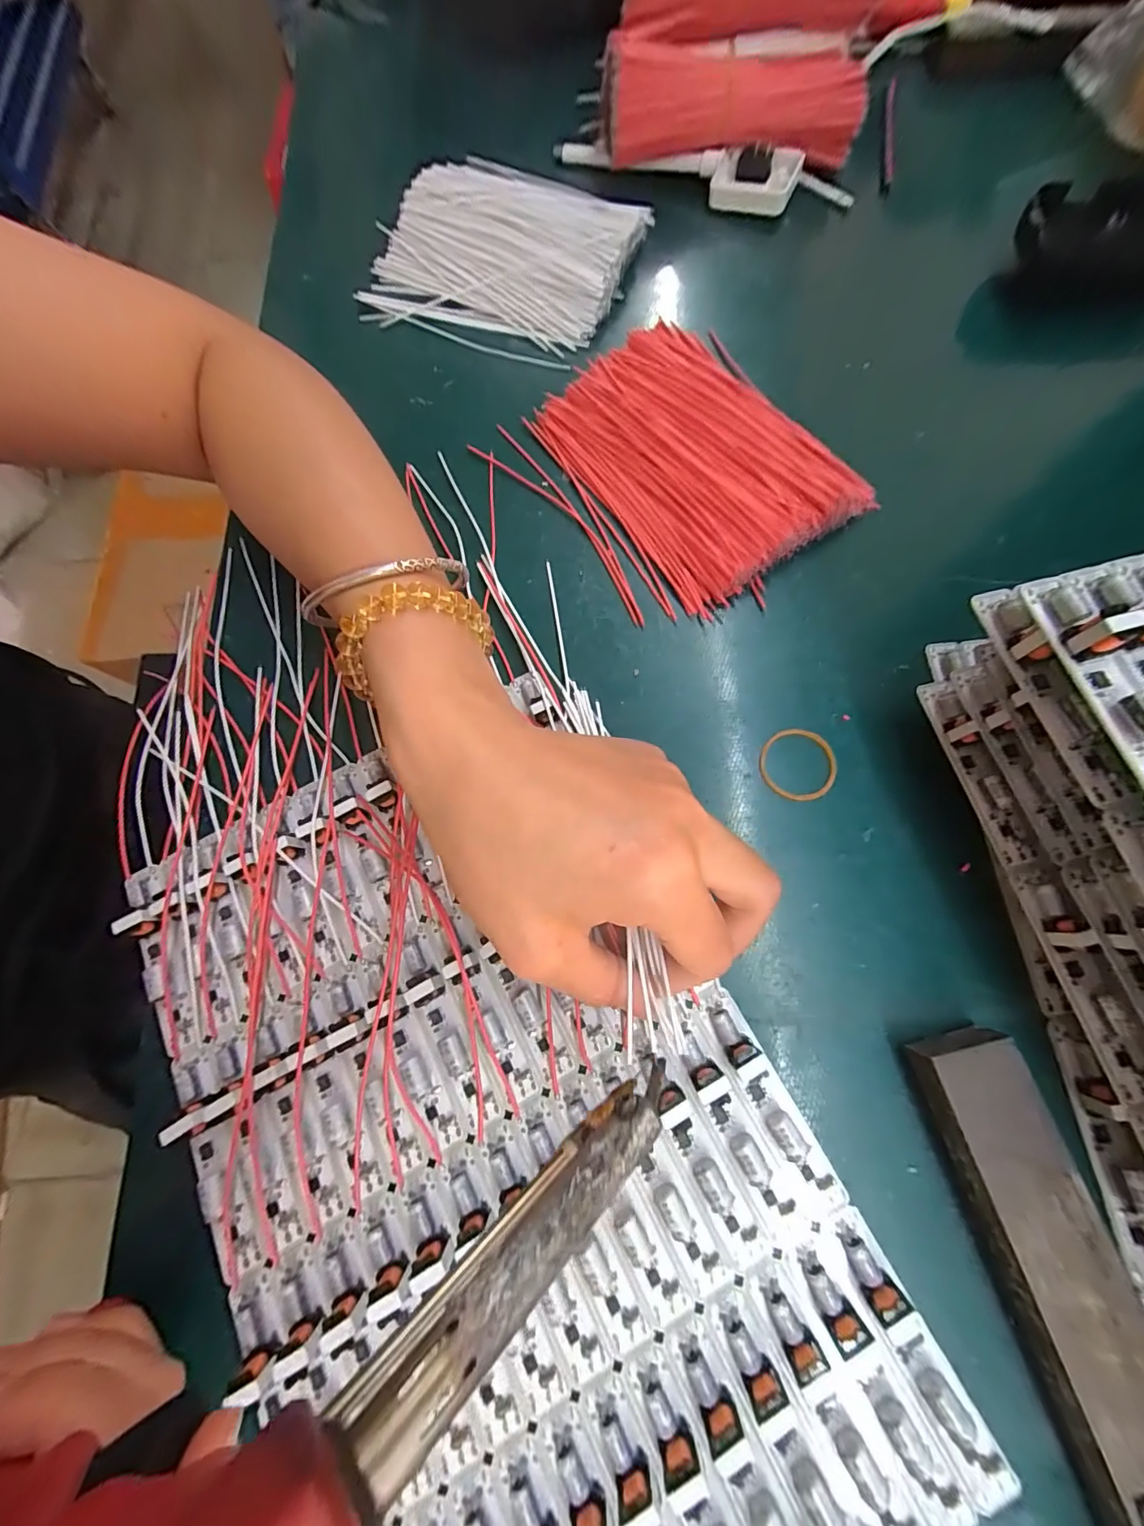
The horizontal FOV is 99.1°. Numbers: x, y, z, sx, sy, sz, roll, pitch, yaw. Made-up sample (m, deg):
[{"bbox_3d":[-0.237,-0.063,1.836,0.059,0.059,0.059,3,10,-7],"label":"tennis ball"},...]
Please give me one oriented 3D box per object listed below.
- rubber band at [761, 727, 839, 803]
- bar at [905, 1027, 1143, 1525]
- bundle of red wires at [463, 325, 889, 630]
[{"bbox_3d":[0.095,0.001,0.204,0.031,0.004,0.030,7,74,6],"label":"rubber band"},{"bbox_3d":[0.152,0.178,0.140,0.029,0.021,0.188,-15,73,0],"label":"bar"},{"bbox_3d":[0.049,-0.147,0.240,0.115,0.025,0.150,-35,74,-6],"label":"bundle of red wires"}]

